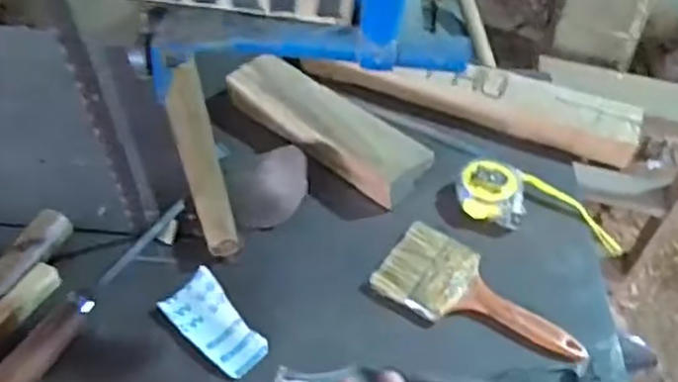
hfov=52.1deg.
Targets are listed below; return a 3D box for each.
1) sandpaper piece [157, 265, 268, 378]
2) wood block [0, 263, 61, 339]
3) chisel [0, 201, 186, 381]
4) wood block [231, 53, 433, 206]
[{"bbox_3d":[-0.105,0.116,0.600,0.100,0.014,0.051,36,53,27],"label":"sandpaper piece"},{"bbox_3d":[-0.276,0.100,0.581,0.021,0.014,0.097,25,49,19],"label":"wood block"},{"bbox_3d":[-0.222,0.099,0.576,0.032,0.026,0.267,21,48,15],"label":"chisel"},{"bbox_3d":[-0.012,-0.071,0.745,0.230,0.048,0.075,35,53,26],"label":"wood block"}]

